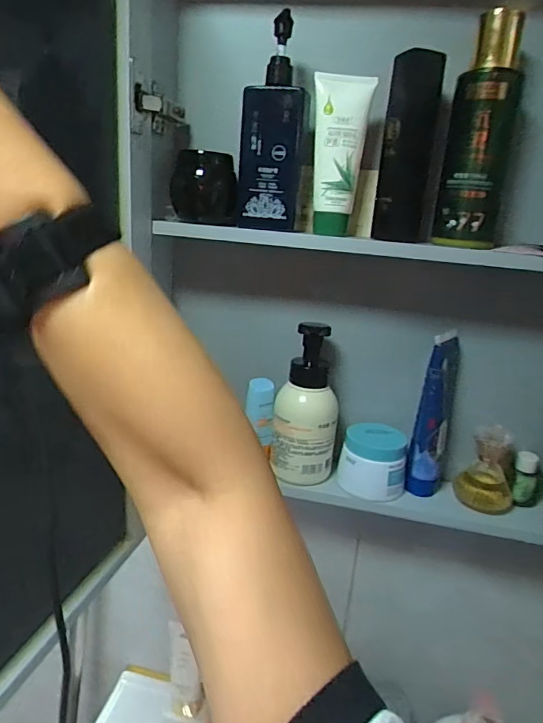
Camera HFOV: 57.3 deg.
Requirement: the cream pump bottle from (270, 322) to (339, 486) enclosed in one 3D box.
[{"bbox_3d":[0.041,0.049,0.568,0.063,0.175,0.059,-5,20,-33],"label":"cream pump bottle"}]

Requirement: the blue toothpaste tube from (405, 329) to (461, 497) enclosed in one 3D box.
[{"bbox_3d":[0.185,0.061,0.559,0.039,0.186,0.052,12,18,19],"label":"blue toothpaste tube"}]

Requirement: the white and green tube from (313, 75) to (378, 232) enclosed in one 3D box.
[{"bbox_3d":[0.065,-0.204,0.494,0.051,0.145,0.030,12,18,19],"label":"white and green tube"}]

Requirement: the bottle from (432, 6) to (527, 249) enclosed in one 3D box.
[{"bbox_3d":[0.199,-0.211,0.470,0.060,0.195,0.047,12,18,19],"label":"bottle"}]

